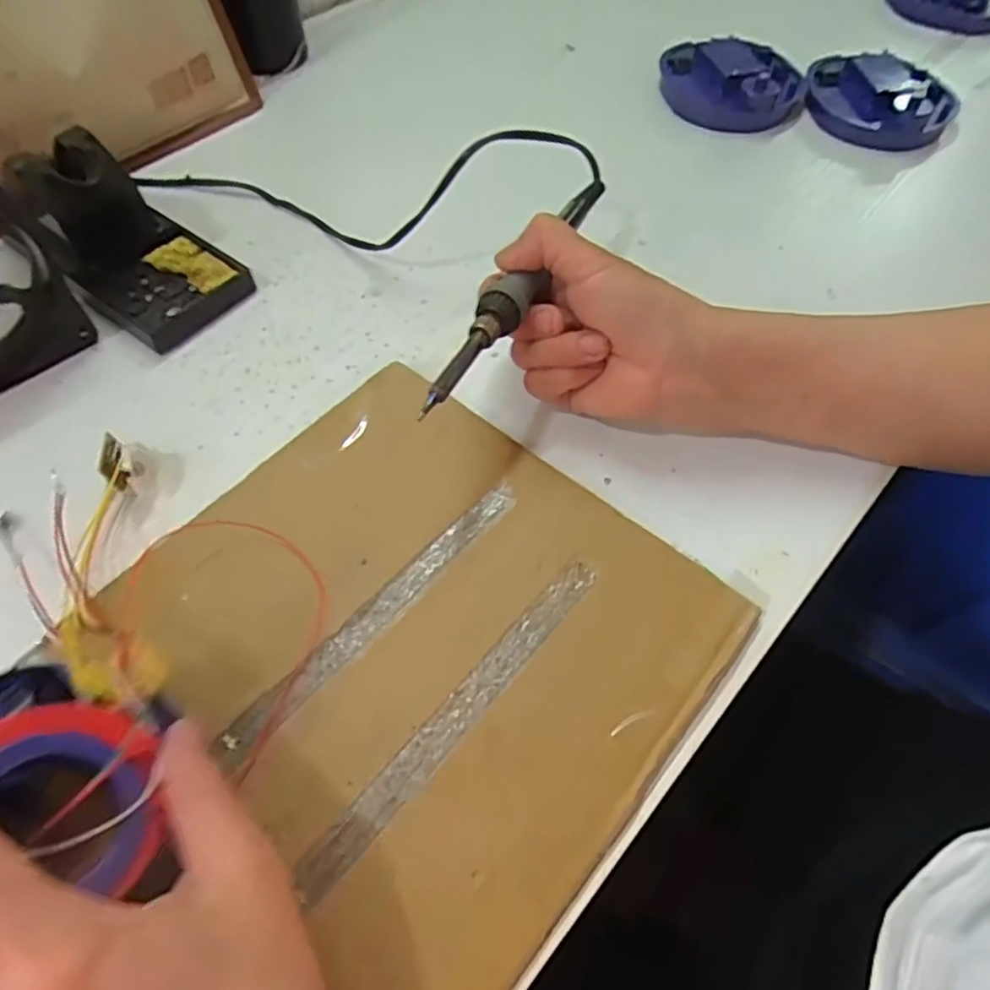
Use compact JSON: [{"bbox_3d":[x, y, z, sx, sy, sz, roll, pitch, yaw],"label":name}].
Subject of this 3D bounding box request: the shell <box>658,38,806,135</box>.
[{"bbox_3d":[0.181,-0.315,0.502,0.105,0.034,0.089,20,61,10],"label":"shell"}]

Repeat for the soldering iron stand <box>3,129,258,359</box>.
[{"bbox_3d":[-0.203,-0.145,0.365,0.099,0.069,0.073,38,65,19],"label":"soldering iron stand"}]

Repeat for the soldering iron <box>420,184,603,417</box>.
[{"bbox_3d":[0.016,-0.106,0.316,0.019,0.017,0.214,22,53,12],"label":"soldering iron"}]

